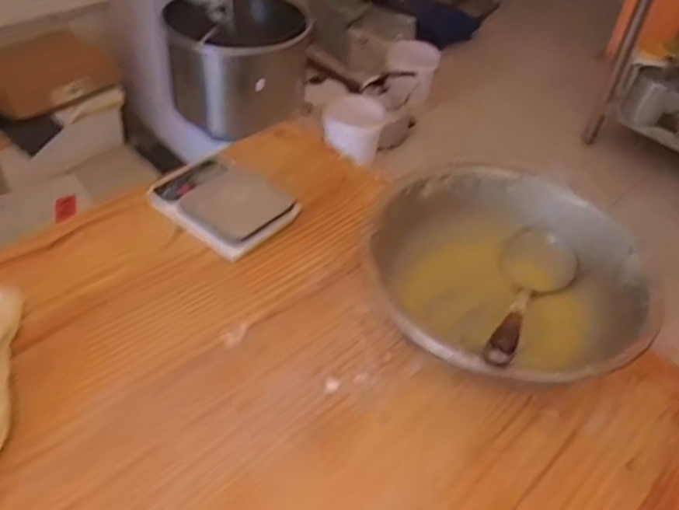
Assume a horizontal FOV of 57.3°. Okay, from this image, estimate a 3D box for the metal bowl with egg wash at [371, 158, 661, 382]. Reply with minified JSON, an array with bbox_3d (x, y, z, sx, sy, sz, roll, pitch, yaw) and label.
[{"bbox_3d":[0.195,0.037,0.747,0.328,0.131,0.320,3,44,-3],"label":"metal bowl with egg wash"}]

